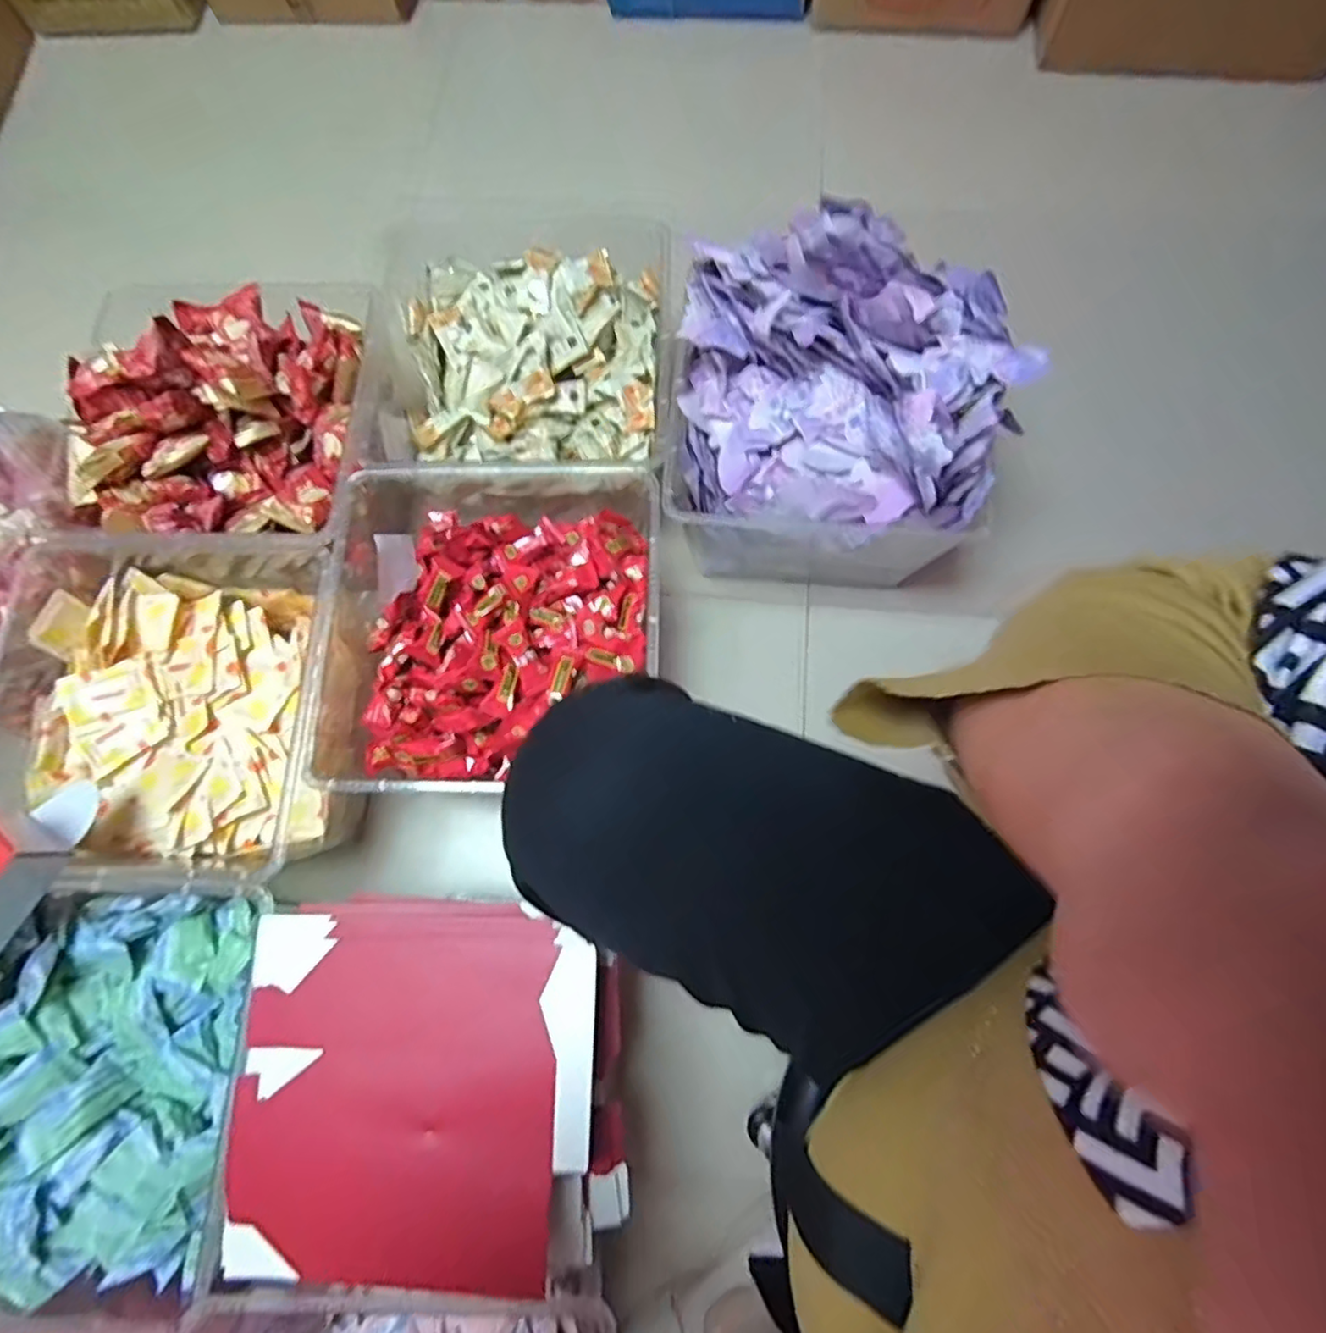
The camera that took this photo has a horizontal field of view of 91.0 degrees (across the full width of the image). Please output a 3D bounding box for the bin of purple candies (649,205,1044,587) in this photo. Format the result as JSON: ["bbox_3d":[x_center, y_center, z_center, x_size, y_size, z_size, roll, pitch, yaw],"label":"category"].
[{"bbox_3d":[0.158,-0.250,0.670,0.289,0.255,0.265,5,74,3],"label":"bin of purple candies"}]

